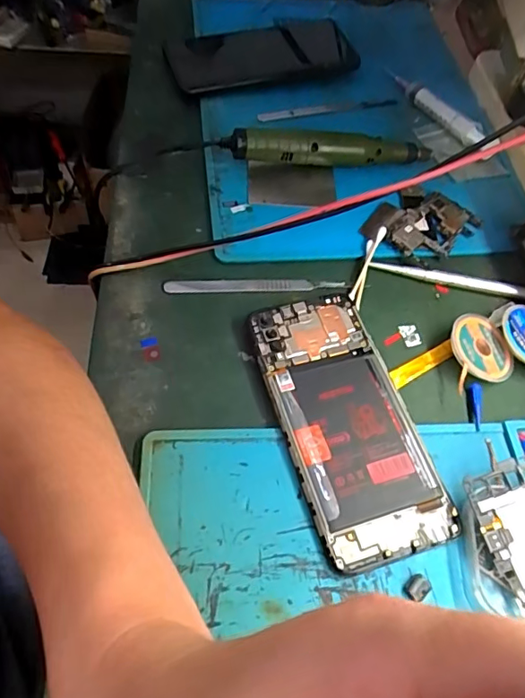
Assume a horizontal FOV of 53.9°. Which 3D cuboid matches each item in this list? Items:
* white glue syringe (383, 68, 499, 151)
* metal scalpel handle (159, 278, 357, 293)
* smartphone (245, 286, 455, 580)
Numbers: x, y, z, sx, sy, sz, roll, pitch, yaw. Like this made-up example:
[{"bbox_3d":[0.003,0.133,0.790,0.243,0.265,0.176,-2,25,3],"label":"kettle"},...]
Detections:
[{"bbox_3d":[0.152,-0.204,0.446,0.023,0.020,0.125,-27,64,-19],"label":"white glue syringe"},{"bbox_3d":[-0.004,-0.042,0.344,0.119,0.004,0.012,0,58,-4],"label":"metal scalpel handle"},{"bbox_3d":[0.046,0.038,0.292,0.070,0.009,0.155,-13,60,-12],"label":"smartphone"}]

